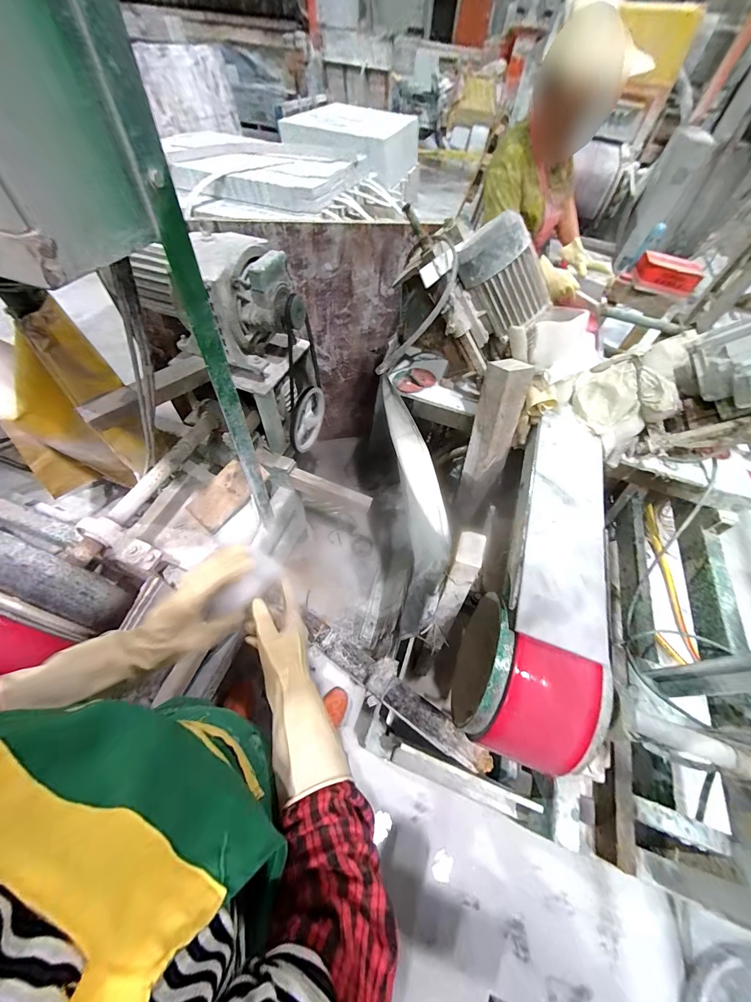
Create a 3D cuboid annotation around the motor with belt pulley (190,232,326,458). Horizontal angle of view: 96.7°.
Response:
[{"bbox_3d":[-0.272,-0.384,0.930,0.233,0.515,0.210,-13,57,-12],"label":"motor with belt pulley"}]

